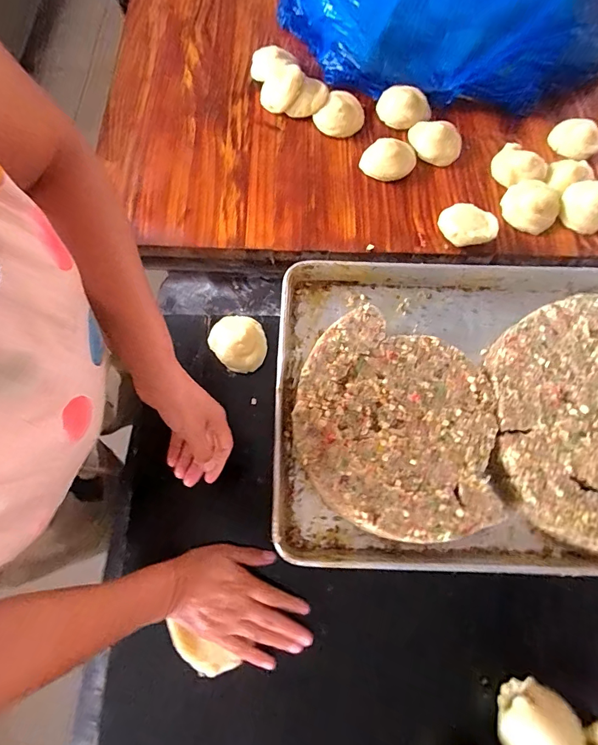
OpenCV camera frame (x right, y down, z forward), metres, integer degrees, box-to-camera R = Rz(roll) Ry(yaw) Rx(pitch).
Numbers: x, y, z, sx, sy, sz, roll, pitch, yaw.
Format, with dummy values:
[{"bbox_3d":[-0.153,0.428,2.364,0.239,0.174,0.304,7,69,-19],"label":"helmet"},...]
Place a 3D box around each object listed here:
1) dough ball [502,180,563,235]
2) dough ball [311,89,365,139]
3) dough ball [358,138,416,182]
[{"bbox_3d":[0.353,-0.254,0.607,0.082,0.036,0.073,30,74,9],"label":"dough ball"},{"bbox_3d":[0.074,-0.433,0.670,0.070,0.026,0.080,39,76,11],"label":"dough ball"},{"bbox_3d":[0.141,-0.339,0.630,0.083,0.031,0.056,15,73,4],"label":"dough ball"}]

